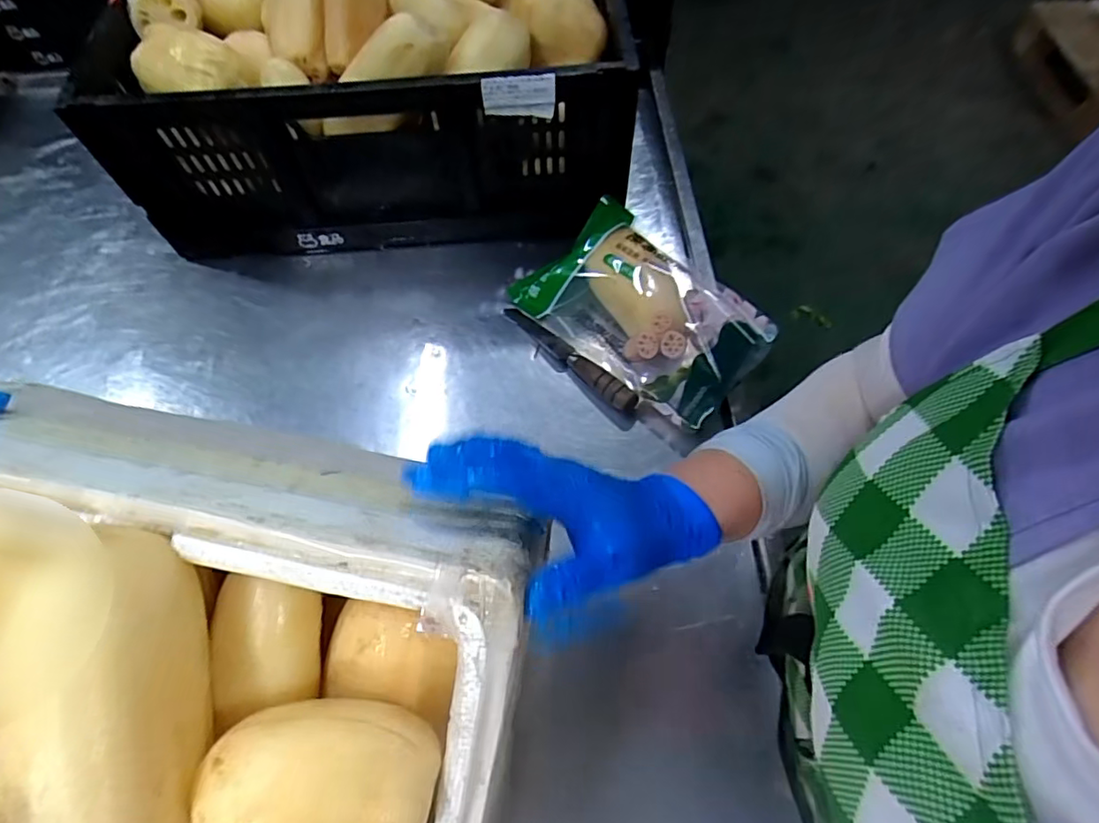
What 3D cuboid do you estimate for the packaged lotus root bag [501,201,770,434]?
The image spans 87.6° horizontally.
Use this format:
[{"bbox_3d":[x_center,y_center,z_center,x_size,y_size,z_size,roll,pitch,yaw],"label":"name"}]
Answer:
[{"bbox_3d":[0.106,-0.123,0.666,0.182,0.087,0.298,-41,68,-18],"label":"packaged lotus root bag"}]

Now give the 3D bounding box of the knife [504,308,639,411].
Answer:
[{"bbox_3d":[0.021,-0.070,0.677,0.025,0.025,0.203,-40,68,-18],"label":"knife"}]

